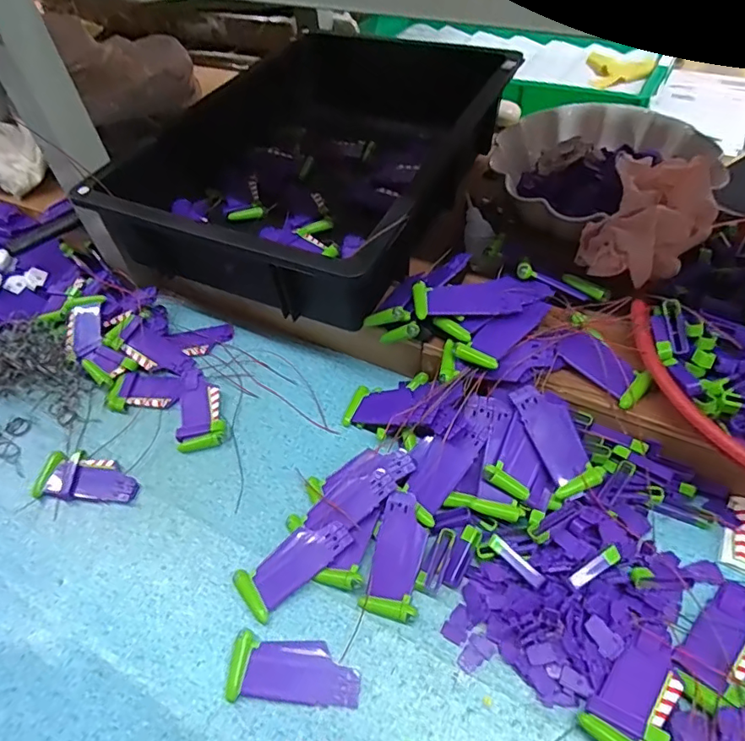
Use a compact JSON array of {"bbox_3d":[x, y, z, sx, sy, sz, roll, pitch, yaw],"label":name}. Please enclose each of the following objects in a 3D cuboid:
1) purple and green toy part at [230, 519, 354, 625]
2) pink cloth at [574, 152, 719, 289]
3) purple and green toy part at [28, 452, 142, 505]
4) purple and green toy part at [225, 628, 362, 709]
[{"bbox_3d":[-0.060,0.147,0.400,0.087,0.018,0.039,-34,56,-21],"label":"purple and green toy part"},{"bbox_3d":[0.245,-0.133,0.458,0.091,0.057,0.130,26,58,24],"label":"pink cloth"},{"bbox_3d":[-0.251,0.095,0.462,0.093,0.012,0.041,2,51,7],"label":"purple and green toy part"},{"bbox_3d":[-0.053,0.205,0.357,0.089,0.012,0.038,3,51,7],"label":"purple and green toy part"}]

